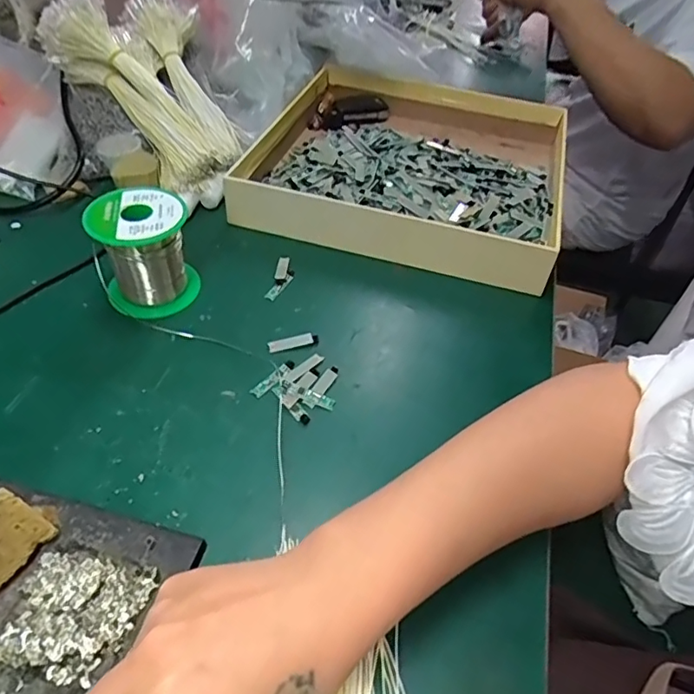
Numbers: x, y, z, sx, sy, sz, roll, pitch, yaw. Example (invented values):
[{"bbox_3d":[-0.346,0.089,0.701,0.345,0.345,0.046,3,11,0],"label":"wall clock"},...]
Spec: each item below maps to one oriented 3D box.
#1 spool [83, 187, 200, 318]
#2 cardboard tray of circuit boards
[{"bbox_3d":[-0.149,-0.071,0.412,0.063,0.073,0.063,3,46,-4],"label":"spool"},{"bbox_3d":[0.068,-0.187,0.560,0.286,0.066,0.268,16,47,9],"label":"cardboard tray of circuit boards"}]

